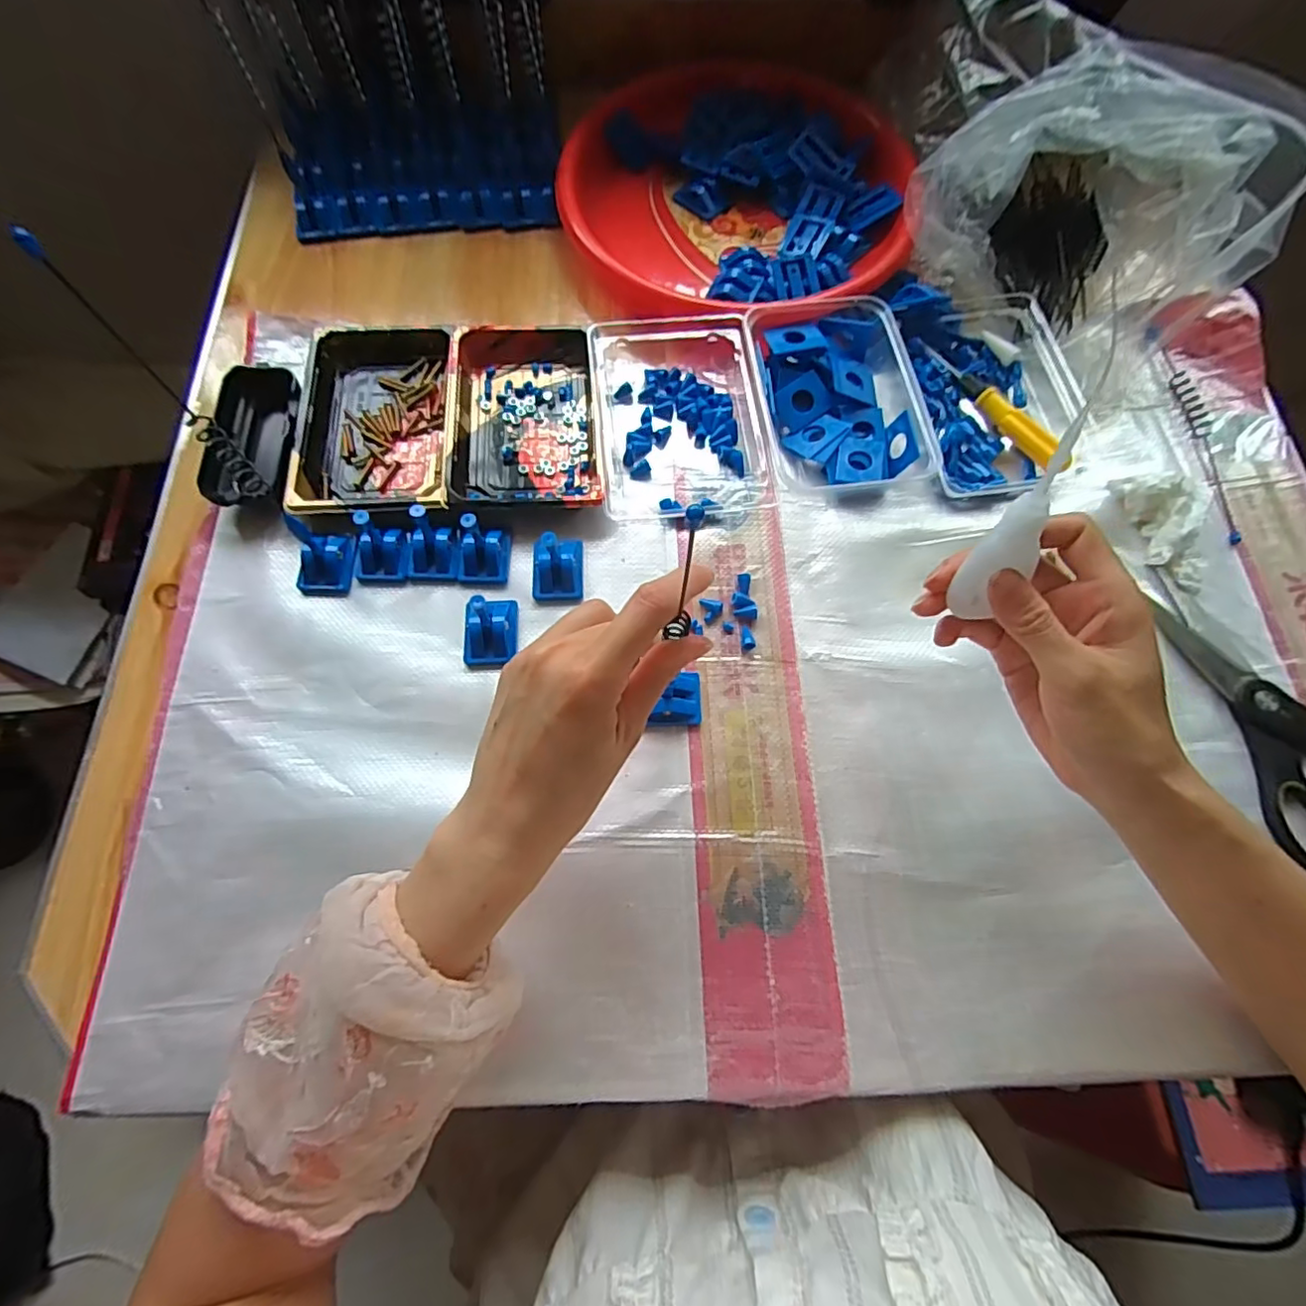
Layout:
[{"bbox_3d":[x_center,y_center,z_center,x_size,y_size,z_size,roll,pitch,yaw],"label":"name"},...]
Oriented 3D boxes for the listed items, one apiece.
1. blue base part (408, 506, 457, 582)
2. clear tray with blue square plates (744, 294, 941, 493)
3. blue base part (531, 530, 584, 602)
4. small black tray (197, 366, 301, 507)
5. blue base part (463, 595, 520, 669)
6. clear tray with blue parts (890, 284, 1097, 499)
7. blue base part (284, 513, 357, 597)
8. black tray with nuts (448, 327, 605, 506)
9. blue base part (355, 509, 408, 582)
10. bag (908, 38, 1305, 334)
[{"bbox_3d":[-0.148,-0.071,0.400,0.032,0.045,0.036,3,70,0],"label":"blue base part"},{"bbox_3d":[0.137,-0.193,0.450,0.120,0.034,0.147,-8,70,-4],"label":"clear tray with blue square plates"},{"bbox_3d":[-0.064,-0.061,0.400,0.033,0.044,0.040,0,70,-1],"label":"blue base part"},{"bbox_3d":[-0.285,-0.155,0.440,0.055,0.031,0.106,-4,70,-3],"label":"small black tray"},{"bbox_3d":[-0.107,-0.018,0.384,0.034,0.045,0.041,-4,70,-3],"label":"blue base part"},{"bbox_3d":[0.248,-0.200,0.456,0.121,0.034,0.173,-10,70,-5],"label":"clear tray with blue parts"},{"bbox_3d":[-0.219,-0.064,0.396,0.033,0.043,0.041,10,70,3],"label":"blue base part"},{"bbox_3d":[-0.094,-0.174,0.448,0.103,0.026,0.159,-5,70,-3],"label":"black tray with nuts"},{"bbox_3d":[-0.183,-0.070,0.399,0.033,0.046,0.031,1,70,-1],"label":"blue base part"},{"bbox_3d":[0.331,-0.336,0.448,0.177,0.108,0.205,-30,73,-12],"label":"bag"}]

